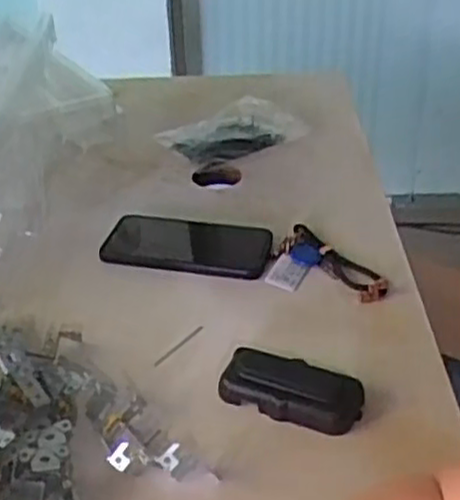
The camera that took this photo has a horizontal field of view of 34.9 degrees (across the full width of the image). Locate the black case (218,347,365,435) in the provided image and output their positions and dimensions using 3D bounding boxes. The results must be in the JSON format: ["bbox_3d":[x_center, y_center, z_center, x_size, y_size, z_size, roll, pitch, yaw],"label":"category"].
[{"bbox_3d":[0.047,0.106,0.565,0.107,0.023,0.056,13,38,22],"label":"black case"}]

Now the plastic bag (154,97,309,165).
[{"bbox_3d":[0.006,-0.158,0.966,0.181,0.034,0.097,-25,40,-29],"label":"plastic bag"}]

